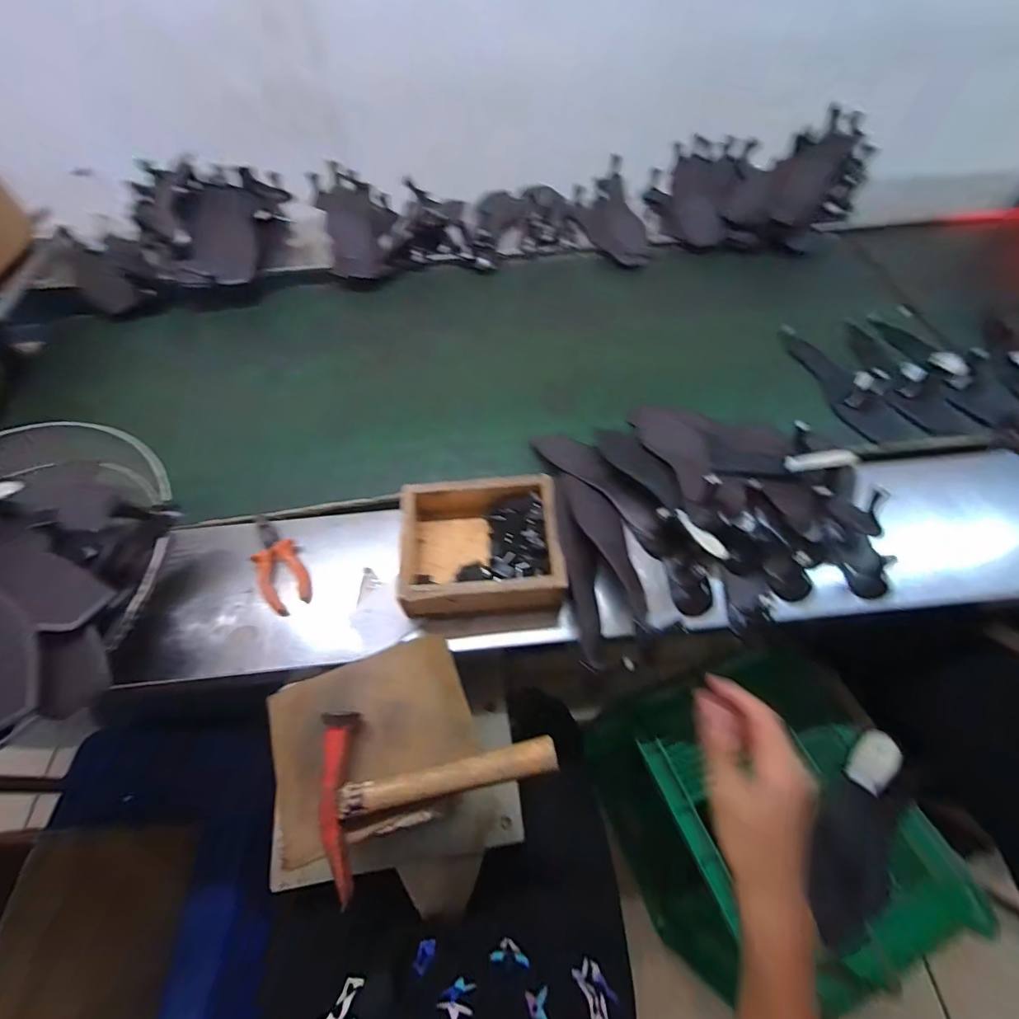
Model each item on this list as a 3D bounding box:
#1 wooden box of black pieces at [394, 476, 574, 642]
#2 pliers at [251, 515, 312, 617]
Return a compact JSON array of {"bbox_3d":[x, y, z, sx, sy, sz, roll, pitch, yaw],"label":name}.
[{"bbox_3d":[-0.032,0.044,0.547,0.178,0.063,0.164,-4,57,0],"label":"wooden box of black pieces"},{"bbox_3d":[-0.287,0.060,0.575,0.055,0.016,0.142,-24,60,-13],"label":"pliers"}]

